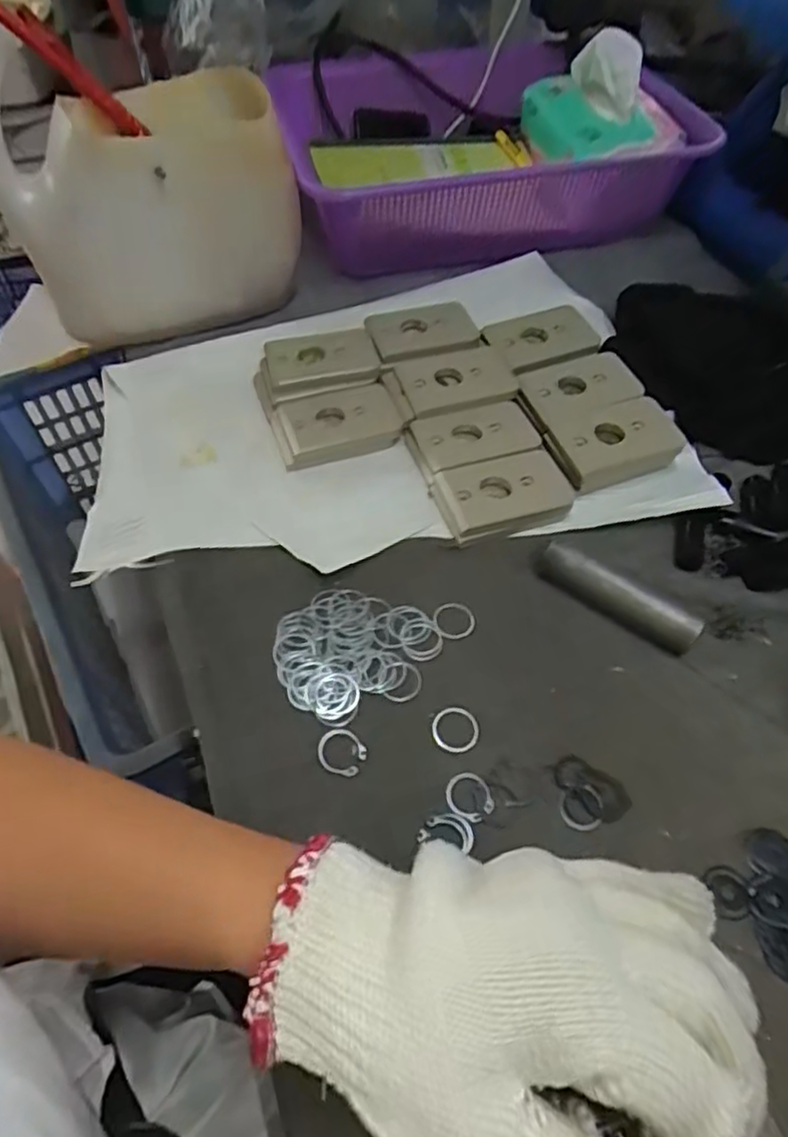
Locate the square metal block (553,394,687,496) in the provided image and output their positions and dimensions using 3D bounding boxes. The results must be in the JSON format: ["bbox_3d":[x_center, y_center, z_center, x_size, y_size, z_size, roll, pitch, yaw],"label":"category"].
[{"bbox_3d":[0.146,-0.081,0.452,0.074,0.023,0.048,-16,55,-11],"label":"square metal block"}]

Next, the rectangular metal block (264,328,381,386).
[{"bbox_3d":[-0.053,-0.152,0.505,0.078,0.015,0.045,-11,54,-7],"label":"rectangular metal block"}]

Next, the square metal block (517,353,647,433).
[{"bbox_3d":[0.128,-0.124,0.481,0.079,0.012,0.053,-15,55,-10],"label":"square metal block"}]

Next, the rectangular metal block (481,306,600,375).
[{"bbox_3d":[0.109,-0.169,0.509,0.076,0.008,0.054,-15,55,-10],"label":"rectangular metal block"}]

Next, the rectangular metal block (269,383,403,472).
[{"bbox_3d":[-0.040,-0.098,0.477,0.082,0.017,0.051,-13,54,-9],"label":"rectangular metal block"}]

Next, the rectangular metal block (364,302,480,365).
[{"bbox_3d":[0.021,-0.176,0.517,0.075,0.007,0.058,-14,56,-7],"label":"rectangular metal block"}]

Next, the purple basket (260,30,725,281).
[{"bbox_3d":[0.063,-0.399,0.627,0.318,0.102,0.264,-12,54,-8],"label":"purple basket"}]

